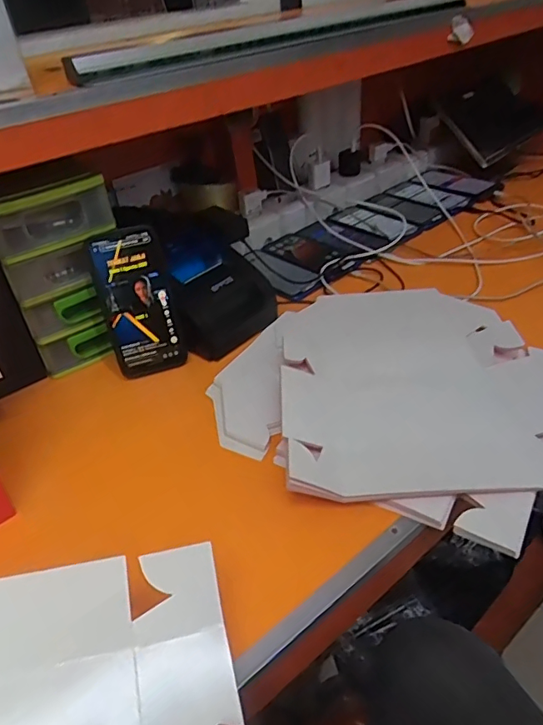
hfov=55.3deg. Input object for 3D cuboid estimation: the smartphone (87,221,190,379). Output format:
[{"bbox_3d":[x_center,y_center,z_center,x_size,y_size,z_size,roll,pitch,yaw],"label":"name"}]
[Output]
[{"bbox_3d":[-0.157,-0.070,0.616,0.084,0.173,0.014,-15,21,-12],"label":"smartphone"}]

